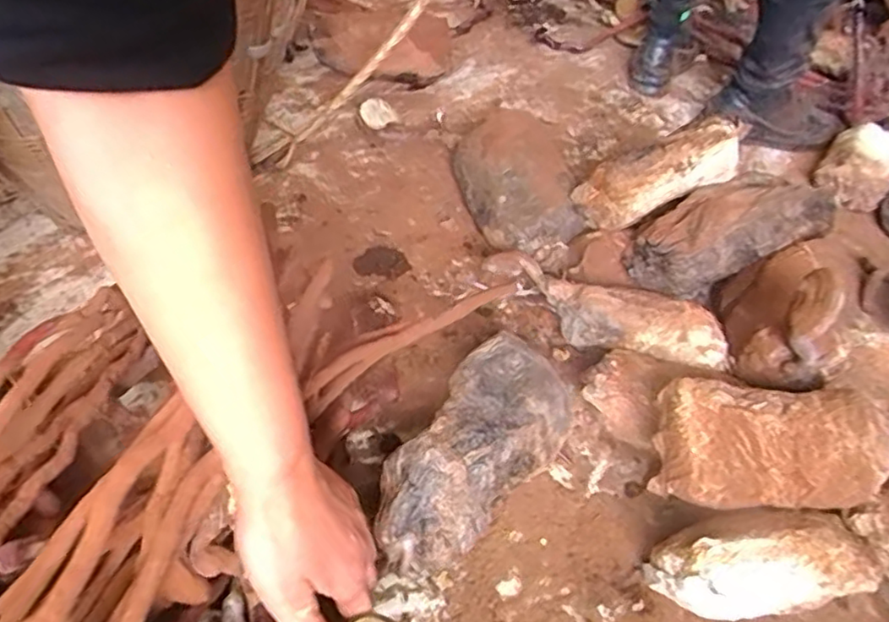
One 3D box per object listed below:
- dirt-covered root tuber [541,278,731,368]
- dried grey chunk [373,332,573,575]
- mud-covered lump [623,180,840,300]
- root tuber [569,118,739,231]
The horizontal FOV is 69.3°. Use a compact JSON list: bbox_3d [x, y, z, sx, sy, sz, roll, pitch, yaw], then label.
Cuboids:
[{"bbox_3d":[0.185,0.008,0.628,0.179,0.047,0.057,15,42,10],"label":"dirt-covered root tuber"},{"bbox_3d":[0.017,0.117,0.504,0.084,0.102,0.194,31,47,26],"label":"dried grey chunk"},{"bbox_3d":[0.286,-0.091,0.648,0.213,0.062,0.096,-22,46,-4],"label":"mud-covered lump"},{"bbox_3d":[0.224,-0.139,0.677,0.171,0.074,0.058,-24,39,16],"label":"root tuber"}]

